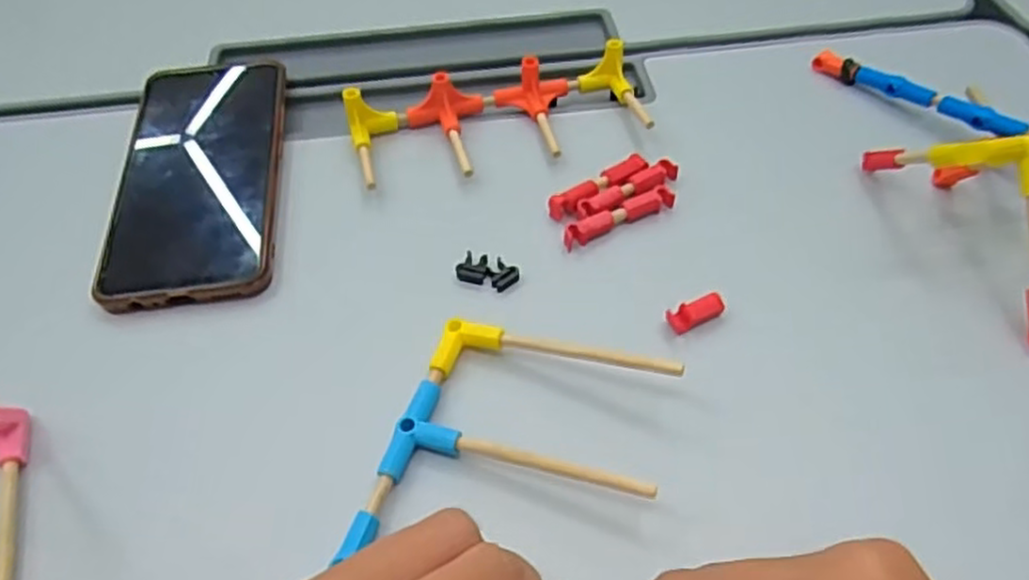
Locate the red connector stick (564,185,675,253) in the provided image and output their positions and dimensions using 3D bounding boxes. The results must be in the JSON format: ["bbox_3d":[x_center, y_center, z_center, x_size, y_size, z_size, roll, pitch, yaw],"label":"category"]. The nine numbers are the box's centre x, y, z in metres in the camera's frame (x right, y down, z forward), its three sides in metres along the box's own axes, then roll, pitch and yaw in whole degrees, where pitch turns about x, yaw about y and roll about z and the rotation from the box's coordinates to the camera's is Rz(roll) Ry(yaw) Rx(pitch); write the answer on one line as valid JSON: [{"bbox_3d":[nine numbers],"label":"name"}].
[{"bbox_3d":[0.049,-0.035,0.346,0.059,0.010,0.008,-24,55,-17],"label":"red connector stick"}]

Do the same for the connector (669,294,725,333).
[{"bbox_3d":[0.077,0.009,0.311,0.025,0.006,0.009,-20,54,-14],"label":"connector"}]

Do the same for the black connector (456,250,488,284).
[{"bbox_3d":[-0.019,-0.010,0.333,0.013,0.004,0.016,9,55,8],"label":"black connector"}]

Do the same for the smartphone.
[{"bbox_3d":[-0.155,-0.060,0.367,0.074,0.012,0.163,-7,52,-4],"label":"smartphone"}]

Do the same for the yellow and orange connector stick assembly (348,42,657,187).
[{"bbox_3d":[-0.008,-0.090,0.380,0.150,0.024,0.056,-14,53,-9],"label":"yellow and orange connector stick assembly"}]

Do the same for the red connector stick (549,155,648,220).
[{"bbox_3d":[0.041,-0.050,0.358,0.057,0.010,0.012,-30,57,-20],"label":"red connector stick"}]

